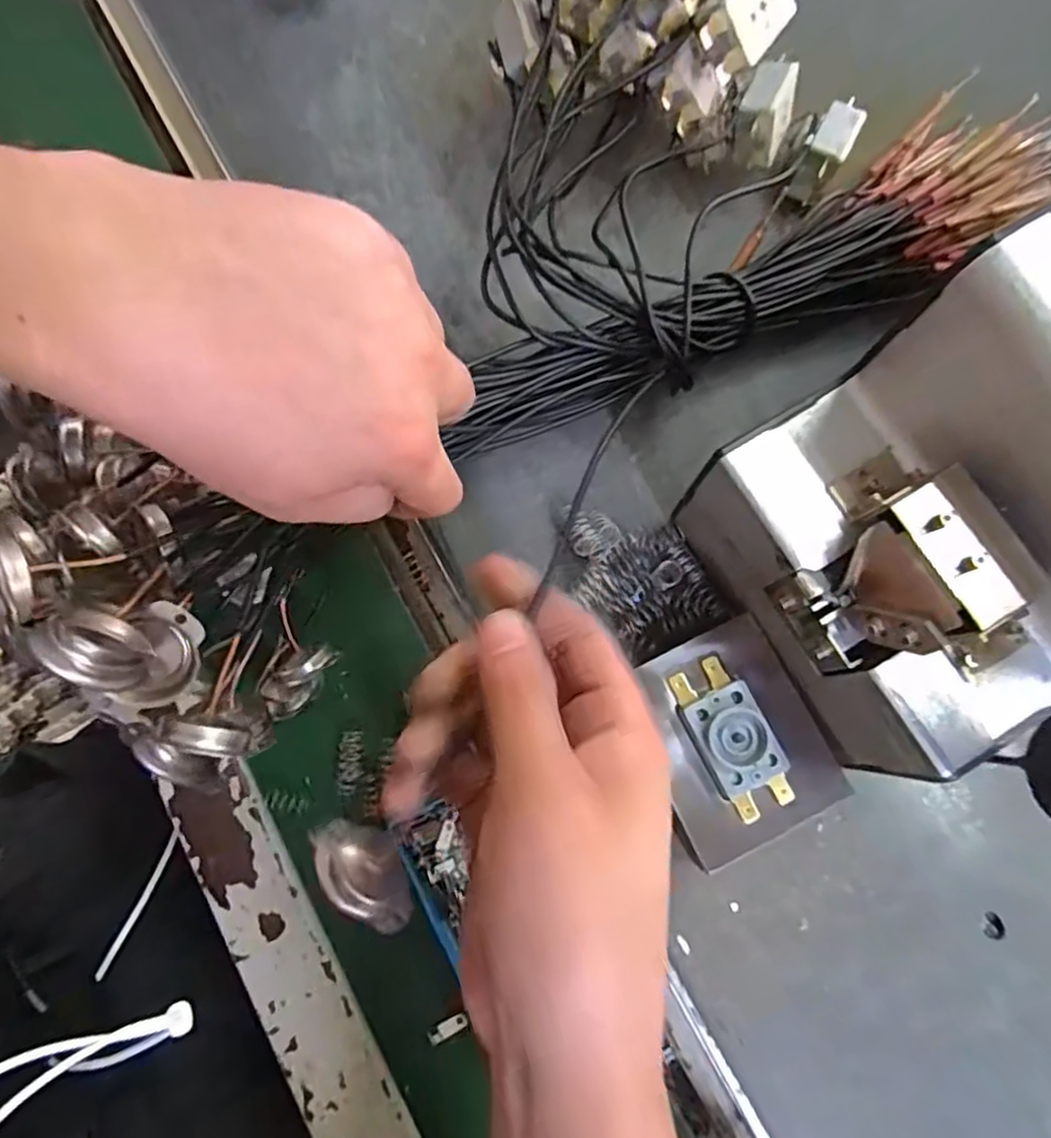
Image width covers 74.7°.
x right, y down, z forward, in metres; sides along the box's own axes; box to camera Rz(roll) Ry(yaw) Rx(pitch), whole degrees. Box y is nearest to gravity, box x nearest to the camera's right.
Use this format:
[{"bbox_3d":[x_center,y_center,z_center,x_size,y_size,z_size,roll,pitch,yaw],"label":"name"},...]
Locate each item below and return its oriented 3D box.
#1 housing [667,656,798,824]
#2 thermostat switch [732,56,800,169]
[{"bbox_3d":[0.079,0.065,0.263,0.028,0.012,0.059,-25,80,-5],"label":"housing"},{"bbox_3d":[0.107,-0.208,0.313,0.024,0.025,0.042,19,80,5],"label":"thermostat switch"}]

